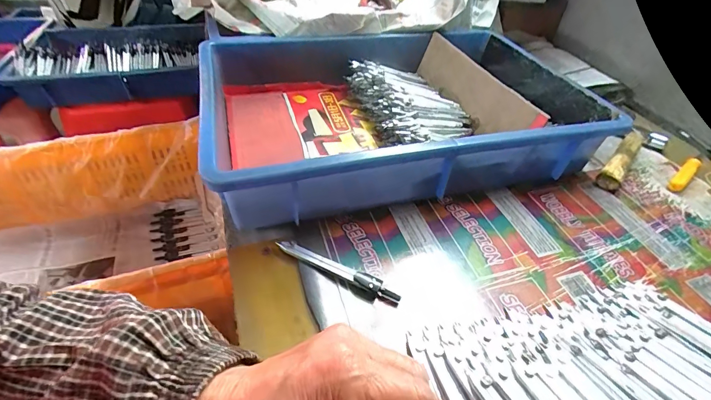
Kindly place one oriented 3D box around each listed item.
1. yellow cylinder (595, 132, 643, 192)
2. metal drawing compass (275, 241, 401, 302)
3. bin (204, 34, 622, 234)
[{"bbox_3d":[0.331,-0.050,0.454,0.022,0.021,0.128,35,51,29],"label":"yellow cylinder"},{"bbox_3d":[-0.016,0.059,0.314,0.113,0.011,0.012,21,45,17],"label":"metal drawing compass"},{"bbox_3d":[0.041,-0.119,0.461,0.425,0.084,0.309,-10,44,-15],"label":"bin"}]

